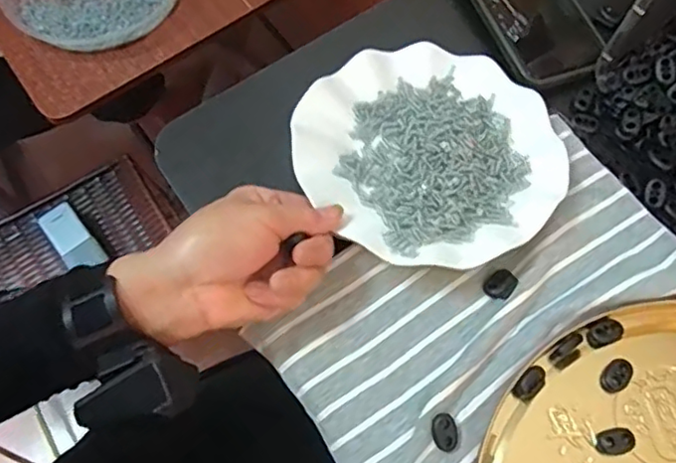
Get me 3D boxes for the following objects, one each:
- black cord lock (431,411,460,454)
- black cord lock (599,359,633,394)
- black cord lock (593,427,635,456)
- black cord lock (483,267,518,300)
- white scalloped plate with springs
[{"bbox_3d":[0.065,0.122,0.373,0.016,0.005,0.022,-8,67,-2],"label":"black cord lock"},{"bbox_3d":[0.175,0.090,0.386,0.022,0.006,0.016,-37,71,-13],"label":"black cord lock"},{"bbox_3d":[0.166,0.126,0.369,0.022,0.005,0.015,-7,67,-1],"label":"black cord lock"},{"bbox_3d":[0.110,0.035,0.413,0.018,0.009,0.020,37,73,15],"label":"black cord lock"},{"bbox_3d":[0.065,-0.060,0.435,0.175,0.026,0.177,-1,67,1],"label":"white scalloped plate with springs"}]

